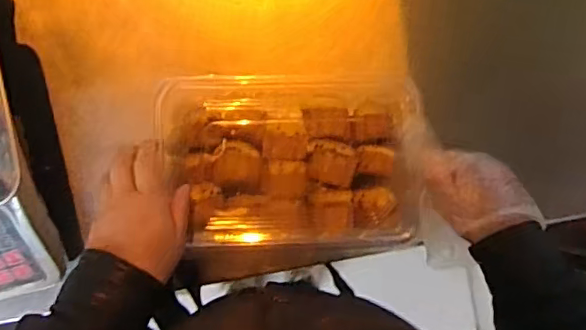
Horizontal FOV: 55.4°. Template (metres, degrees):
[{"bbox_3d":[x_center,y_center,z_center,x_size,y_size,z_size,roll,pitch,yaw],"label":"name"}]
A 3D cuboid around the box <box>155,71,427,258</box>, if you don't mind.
[{"bbox_3d":[0.001,-0.003,0.501,0.225,0.056,0.160,-3,88,-3],"label":"box"}]

